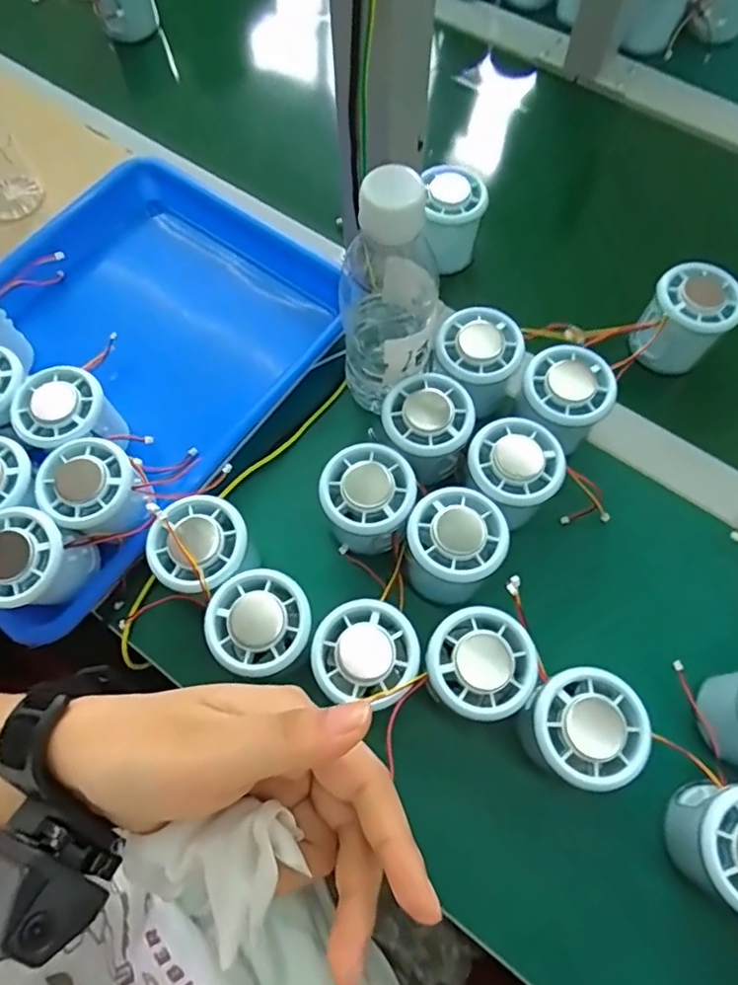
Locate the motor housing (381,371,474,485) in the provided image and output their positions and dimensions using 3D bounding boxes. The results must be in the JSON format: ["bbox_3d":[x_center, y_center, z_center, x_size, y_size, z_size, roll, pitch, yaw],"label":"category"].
[{"bbox_3d":[0.038,-0.042,0.382,0.054,0.052,0.056,0,68,0],"label":"motor housing"}]

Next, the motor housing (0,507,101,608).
[{"bbox_3d":[-0.204,0.043,0.354,0.053,0.044,0.054,0,68,0],"label":"motor housing"}]

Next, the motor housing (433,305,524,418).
[{"bbox_3d":[0.074,-0.087,0.403,0.056,0.056,0.057,0,68,0],"label":"motor housing"}]

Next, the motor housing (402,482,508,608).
[{"bbox_3d":[0.051,0.034,0.362,0.054,0.068,0.056,0,68,0],"label":"motor housing"}]

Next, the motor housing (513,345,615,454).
[{"bbox_3d":[0.128,-0.063,0.391,0.055,0.048,0.059,0,68,0],"label":"motor housing"}]

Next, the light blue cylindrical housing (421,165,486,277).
[{"bbox_3d":[0.064,-0.212,0.453,0.047,0.059,0.056,-1,68,0],"label":"light blue cylindrical housing"}]

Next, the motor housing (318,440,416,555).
[{"bbox_3d":[0.000,0.008,0.374,0.053,0.060,0.058,0,68,0],"label":"motor housing"}]

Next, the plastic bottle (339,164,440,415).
[{"bbox_3d":[0.011,-0.116,0.356,0.054,0.172,0.068,-4,68,-1],"label":"plastic bottle"}]

